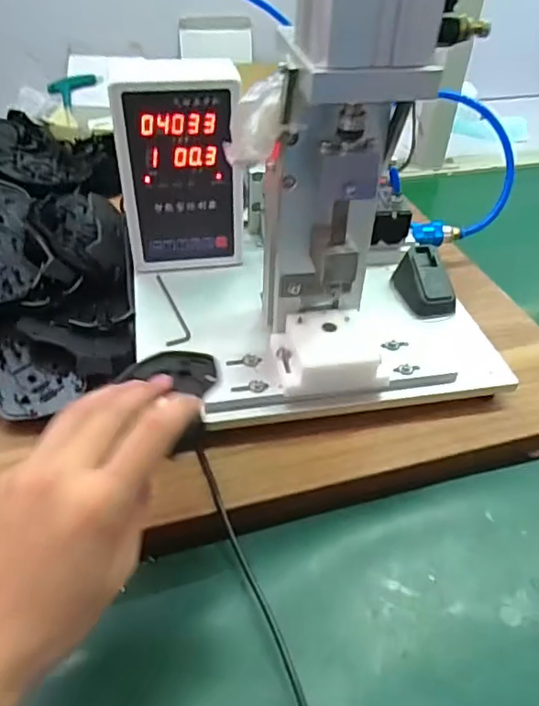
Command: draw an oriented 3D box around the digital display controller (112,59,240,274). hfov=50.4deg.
[{"bbox_3d":[-0.082,-0.163,0.527,0.111,0.173,0.047,-5,43,-8],"label":"digital display controller"}]

